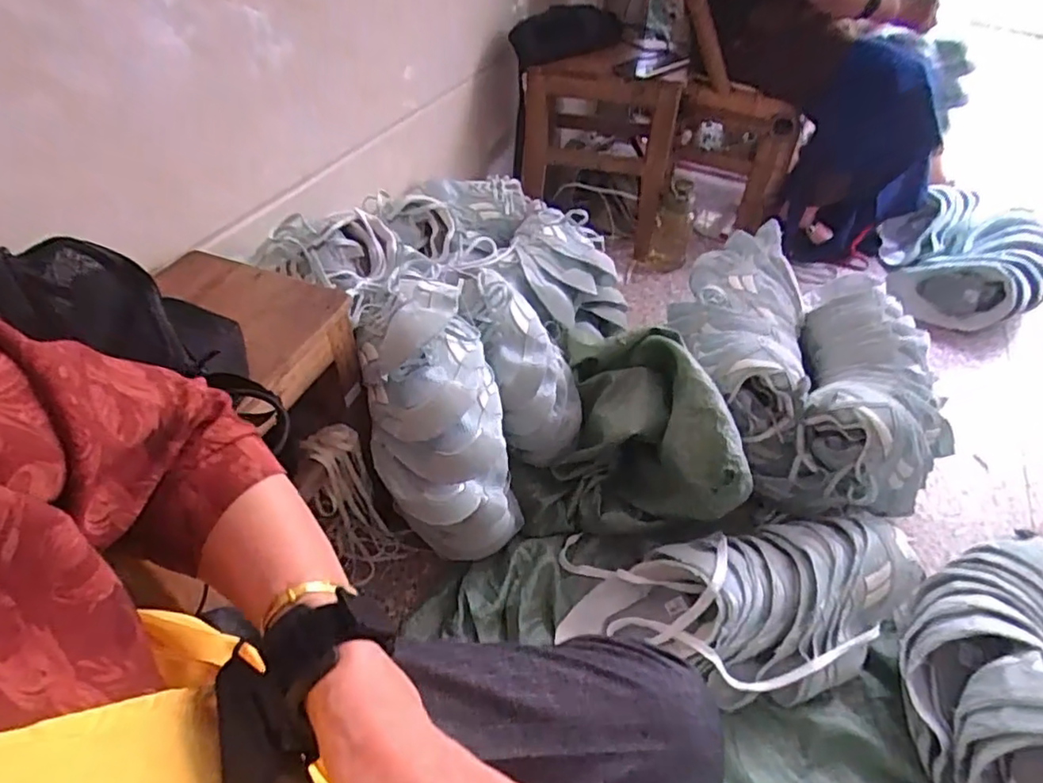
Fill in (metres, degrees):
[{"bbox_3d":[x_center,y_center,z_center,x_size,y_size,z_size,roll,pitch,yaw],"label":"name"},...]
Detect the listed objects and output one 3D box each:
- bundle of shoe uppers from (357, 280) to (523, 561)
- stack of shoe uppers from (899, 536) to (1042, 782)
[{"bbox_3d":[-0.101,0.038,0.756,0.171,0.347,0.176,-15,10,-16],"label":"bundle of shoe uppers"},{"bbox_3d":[0.577,0.351,0.704,0.219,0.149,0.435,13,46,11],"label":"stack of shoe uppers"}]

